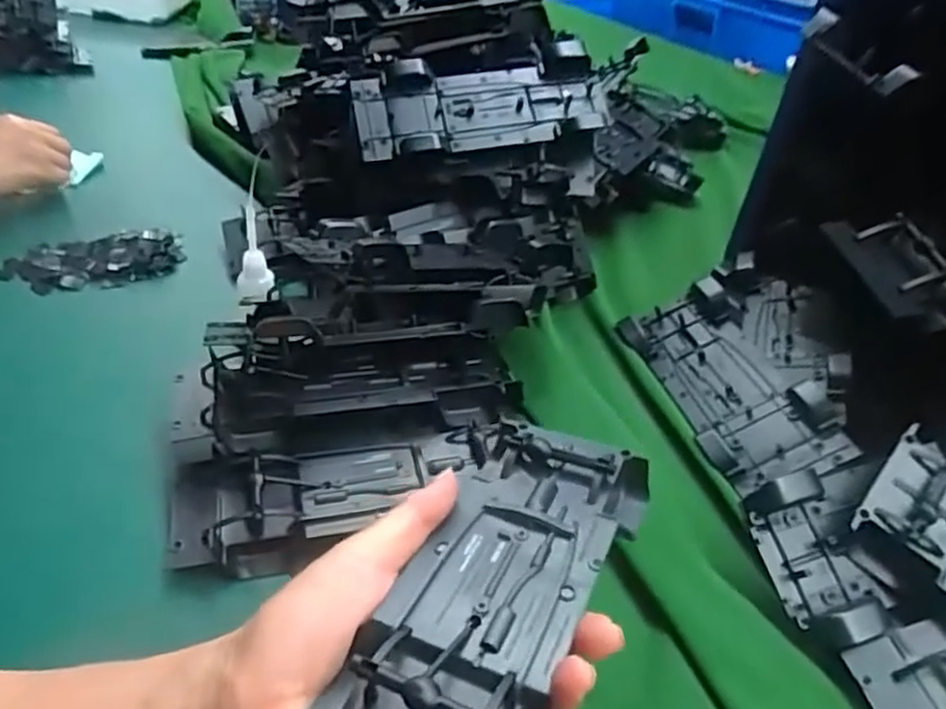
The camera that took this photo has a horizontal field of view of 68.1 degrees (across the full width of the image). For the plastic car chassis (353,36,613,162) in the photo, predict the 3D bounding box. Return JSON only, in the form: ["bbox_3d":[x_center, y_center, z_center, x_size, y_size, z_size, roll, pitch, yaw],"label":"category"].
[{"bbox_3d":[0.007,-0.188,0.536,0.192,0.035,0.082,-5,76,-9],"label":"plastic car chassis"}]

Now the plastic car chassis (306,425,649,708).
[{"bbox_3d":[0.008,0.091,0.260,0.072,0.031,0.188,19,39,18],"label":"plastic car chassis"}]

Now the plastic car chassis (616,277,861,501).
[{"bbox_3d":[0.176,0.020,0.484,0.079,0.032,0.186,-28,38,5],"label":"plastic car chassis"}]

